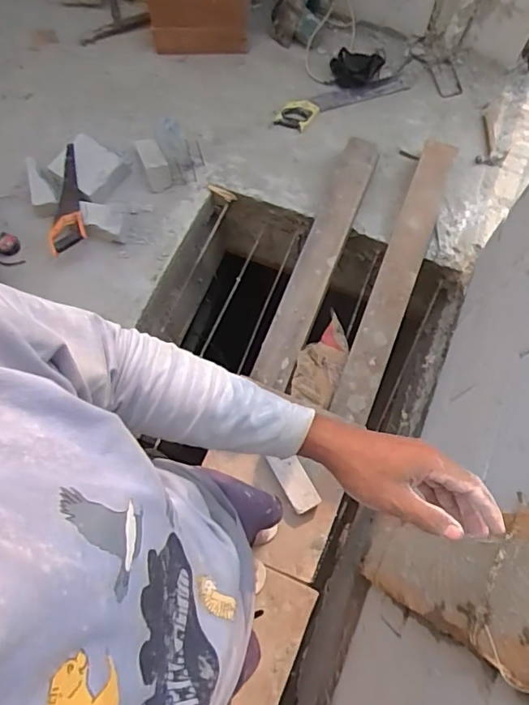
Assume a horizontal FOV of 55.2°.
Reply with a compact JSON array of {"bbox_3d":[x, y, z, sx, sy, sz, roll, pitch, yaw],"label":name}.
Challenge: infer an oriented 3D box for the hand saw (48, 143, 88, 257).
[{"bbox_3d":[-0.661,-0.508,1.666,0.137,0.042,0.368,-12,72,-2],"label":"hand saw"}]

